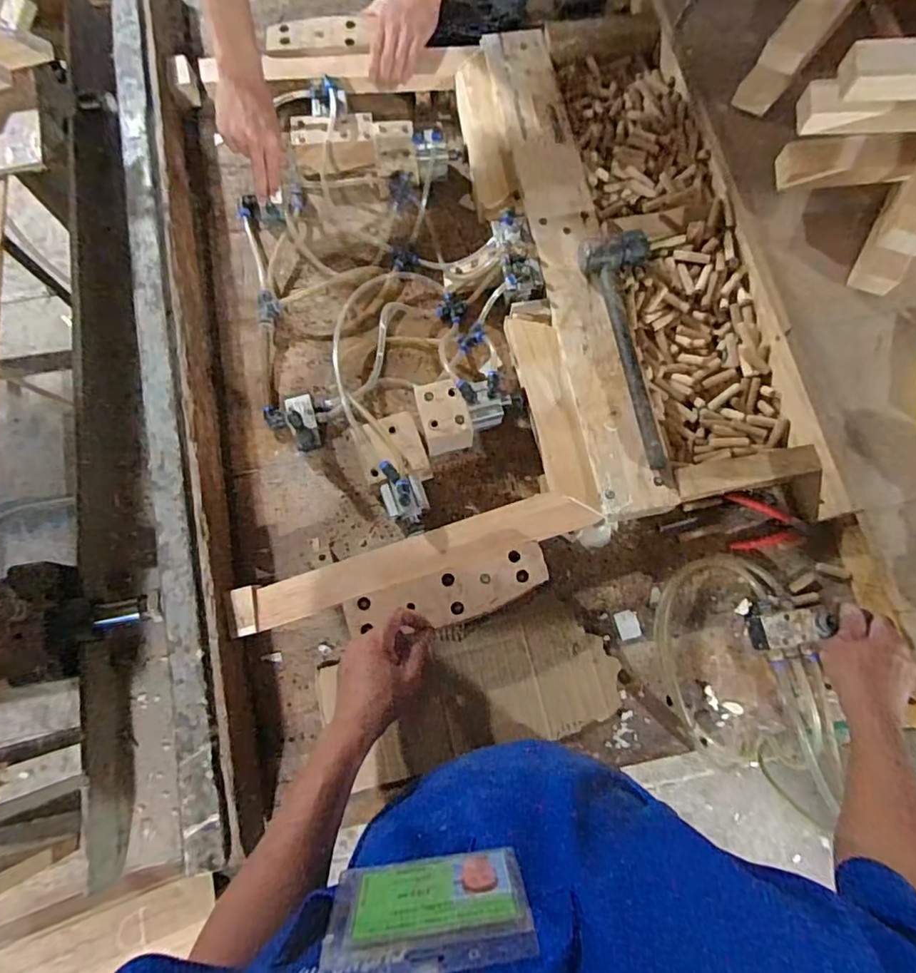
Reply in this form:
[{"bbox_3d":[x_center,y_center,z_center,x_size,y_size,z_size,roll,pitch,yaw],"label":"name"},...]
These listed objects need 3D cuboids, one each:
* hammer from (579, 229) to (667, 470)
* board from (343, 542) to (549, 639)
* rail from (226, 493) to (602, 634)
[{"bbox_3d":[0.228,-0.182,0.745,0.098,0.057,0.323,-4,76,-2],"label":"hammer"},{"bbox_3d":[-0.011,0.134,0.682,0.247,0.012,0.063,-18,77,-5],"label":"board"},{"bbox_3d":[-0.050,0.088,0.704,0.457,0.022,0.058,-17,77,-5],"label":"rail"}]

